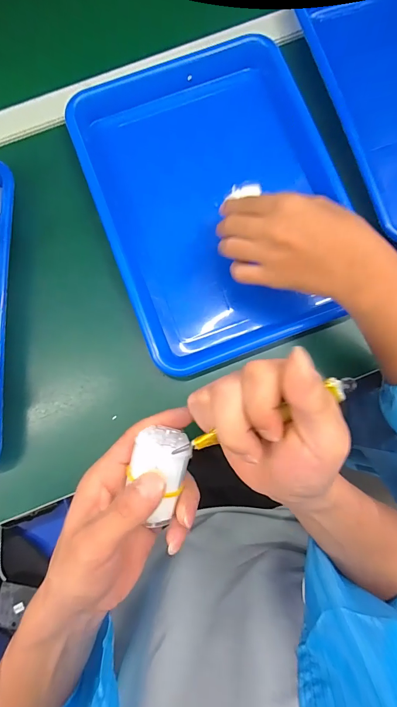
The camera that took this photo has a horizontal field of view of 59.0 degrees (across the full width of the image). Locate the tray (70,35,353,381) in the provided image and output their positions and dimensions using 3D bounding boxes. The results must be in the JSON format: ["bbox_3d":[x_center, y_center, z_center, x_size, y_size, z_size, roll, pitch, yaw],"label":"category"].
[{"bbox_3d":[0.023,-0.166,0.389,0.252,0.042,0.336,-20,84,-3],"label":"tray"}]

